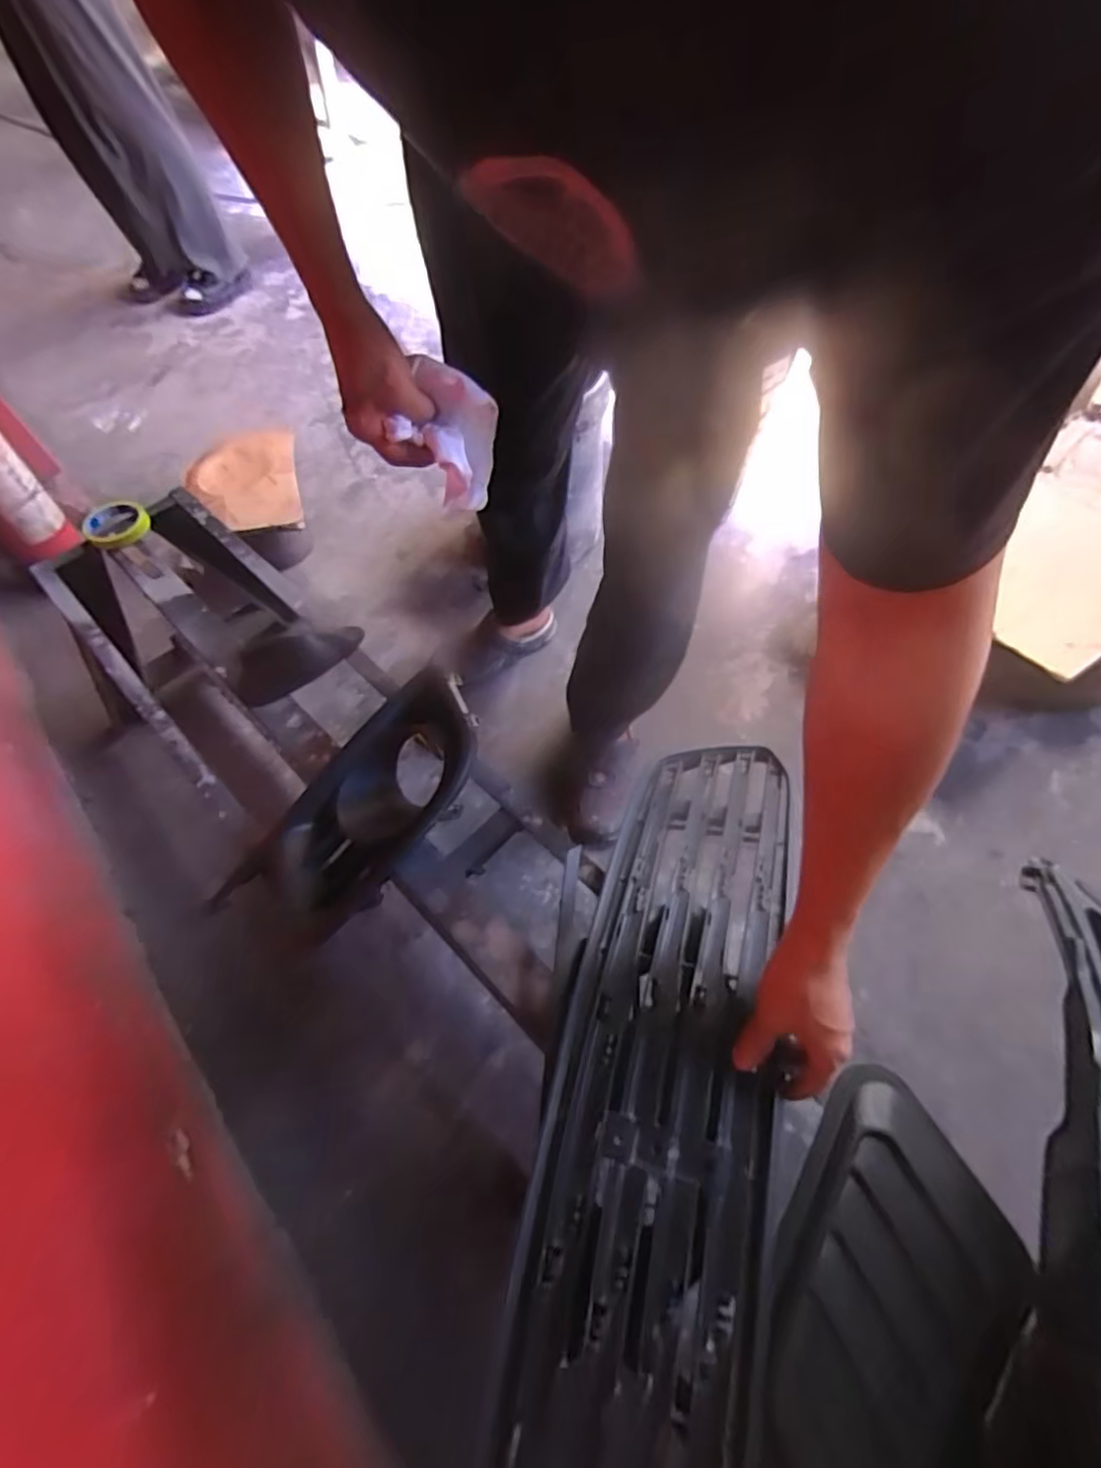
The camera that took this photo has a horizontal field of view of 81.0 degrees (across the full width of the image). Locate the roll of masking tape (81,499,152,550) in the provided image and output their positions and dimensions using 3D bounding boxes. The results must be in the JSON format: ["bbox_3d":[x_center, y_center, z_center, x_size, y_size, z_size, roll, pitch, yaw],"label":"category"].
[{"bbox_3d":[-0.678,-0.326,1.008,0.088,0.028,0.084,-2,60,4],"label":"roll of masking tape"}]

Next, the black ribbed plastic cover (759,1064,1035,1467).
[{"bbox_3d":[0.239,0.421,0.471,0.150,0.023,0.298,29,66,19],"label":"black ribbed plastic cover"}]

